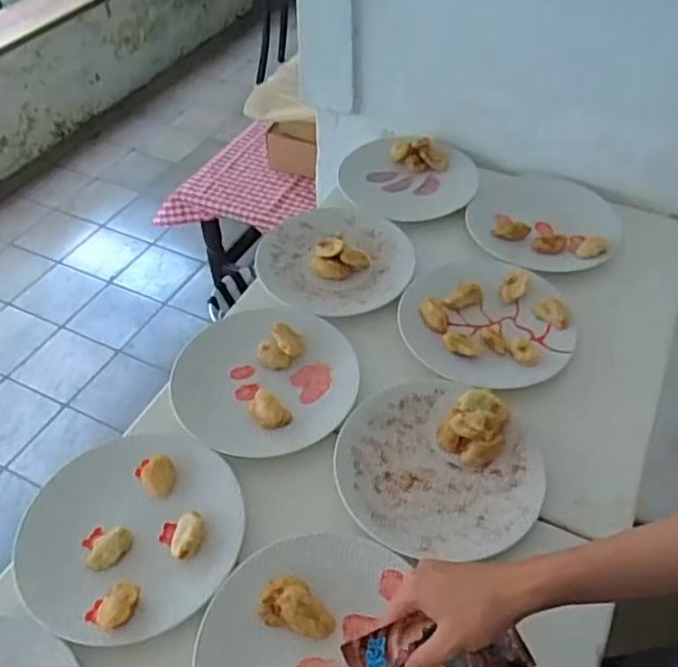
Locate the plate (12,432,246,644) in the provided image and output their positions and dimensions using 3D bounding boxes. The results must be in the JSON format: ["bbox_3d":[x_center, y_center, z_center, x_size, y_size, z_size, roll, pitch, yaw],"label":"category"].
[{"bbox_3d":[-0.190,0.179,0.601,0.192,0.019,0.186,0,48,0],"label":"plate"}]

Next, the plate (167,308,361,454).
[{"bbox_3d":[-0.082,0.040,0.724,0.199,0.022,0.191,-7,48,-5],"label":"plate"}]

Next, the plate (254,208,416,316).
[{"bbox_3d":[-0.005,-0.099,0.845,0.190,0.020,0.189,0,48,0],"label":"plate"}]

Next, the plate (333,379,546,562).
[{"bbox_3d":[0.097,0.129,0.650,0.191,0.013,0.193,0,48,0],"label":"plate"}]

